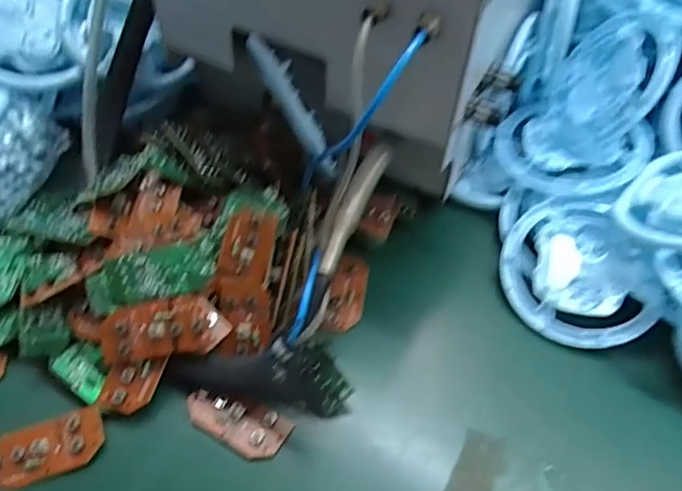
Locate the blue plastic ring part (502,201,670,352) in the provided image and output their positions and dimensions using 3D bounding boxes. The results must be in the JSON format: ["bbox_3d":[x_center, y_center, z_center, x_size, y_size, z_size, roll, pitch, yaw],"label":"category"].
[{"bbox_3d":[0.157,0.015,0.393,0.094,0.013,0.101,-4,68,9],"label":"blue plastic ring part"}]

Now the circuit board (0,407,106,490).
[{"bbox_3d":[-0.159,0.110,0.315,0.059,0.010,0.026,-15,55,-15],"label":"circuit board"}]

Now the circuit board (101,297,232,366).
[{"bbox_3d":[-0.100,0.047,0.336,0.068,0.014,0.032,-5,92,-7],"label":"circuit board"}]

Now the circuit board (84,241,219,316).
[{"bbox_3d":[-0.110,0.018,0.342,0.071,0.011,0.029,-12,82,-17],"label":"circuit board"}]

